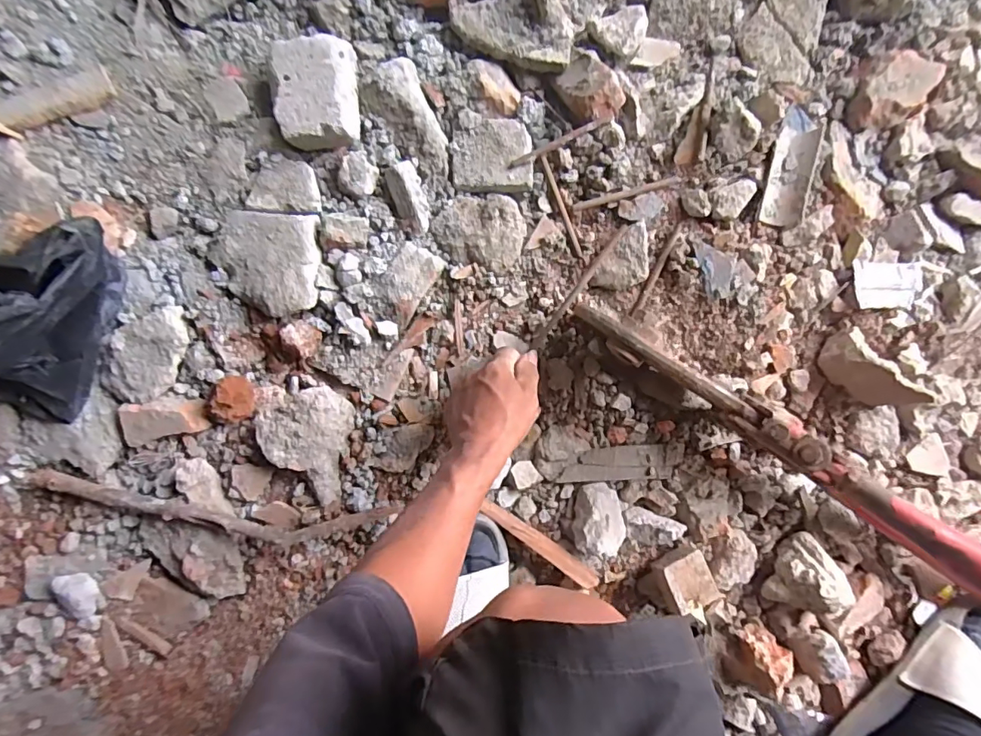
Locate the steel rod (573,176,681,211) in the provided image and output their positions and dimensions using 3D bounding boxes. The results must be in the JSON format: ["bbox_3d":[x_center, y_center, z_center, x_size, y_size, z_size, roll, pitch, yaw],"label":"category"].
[{"bbox_3d":[0.145,-0.184,0.526,0.117,0.009,0.009,-16,95,-2],"label":"steel rod"}]

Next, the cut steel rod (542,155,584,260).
[{"bbox_3d":[0.076,-0.169,0.518,0.007,0.004,0.109,-22,95,-1],"label":"cut steel rod"}]

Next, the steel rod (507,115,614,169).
[{"bbox_3d":[0.071,-0.232,0.508,0.114,0.010,0.009,-25,95,-1],"label":"steel rod"}]

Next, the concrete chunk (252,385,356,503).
[{"bbox_3d":[-0.173,0.071,0.501,0.087,0.030,0.110,-45,95,0],"label":"concrete chunk"}]

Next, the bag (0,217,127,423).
[{"bbox_3d":[-0.422,-0.052,0.426,0.134,0.124,0.193,27,92,-5],"label":"bag"}]

